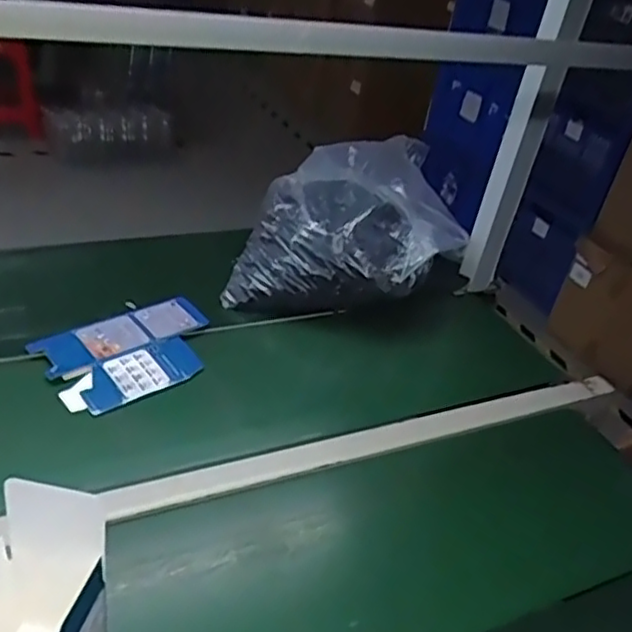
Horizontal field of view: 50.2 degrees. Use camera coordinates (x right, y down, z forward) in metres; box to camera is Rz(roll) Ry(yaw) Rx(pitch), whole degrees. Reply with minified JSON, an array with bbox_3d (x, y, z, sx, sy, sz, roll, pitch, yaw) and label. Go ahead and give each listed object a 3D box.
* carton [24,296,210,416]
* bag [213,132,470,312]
[{"bbox_3d":[-0.248,0.050,0.925,0.230,0.012,0.146,-22,55,-35],"label":"carton"},{"bbox_3d":[0.060,-0.160,1.142,0.389,0.155,0.292,3,34,-1],"label":"bag"}]

